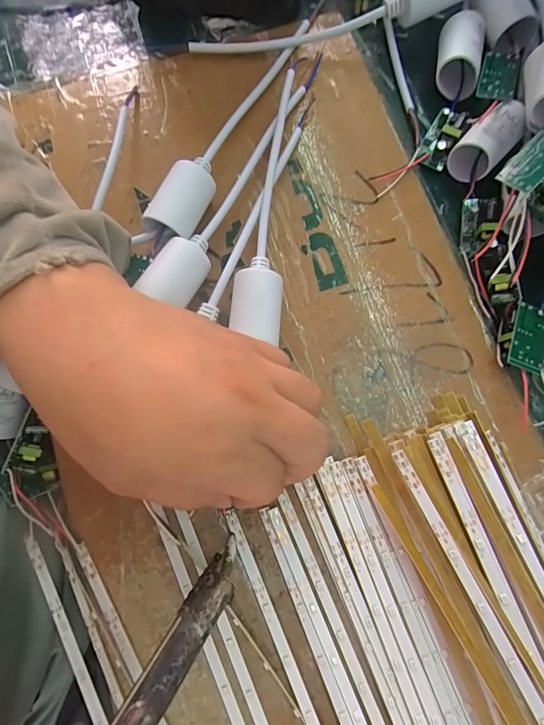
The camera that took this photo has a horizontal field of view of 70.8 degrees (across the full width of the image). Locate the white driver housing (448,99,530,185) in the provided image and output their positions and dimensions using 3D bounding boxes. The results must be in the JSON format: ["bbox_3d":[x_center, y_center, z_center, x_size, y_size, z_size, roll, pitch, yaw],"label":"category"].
[{"bbox_3d":[0.132,-0.135,0.237,0.026,0.028,0.039,42,82,9],"label":"white driver housing"}]

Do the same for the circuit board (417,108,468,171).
[{"bbox_3d":[0.109,-0.144,0.244,0.019,0.017,0.034,26,80,6],"label":"circuit board"}]

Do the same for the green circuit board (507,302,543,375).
[{"bbox_3d":[0.144,-0.013,0.219,0.020,0.013,0.037,16,79,4],"label":"green circuit board"}]

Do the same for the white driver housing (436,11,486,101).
[{"bbox_3d":[0.122,-0.198,0.249,0.028,0.028,0.042,12,79,4],"label":"white driver housing"}]

